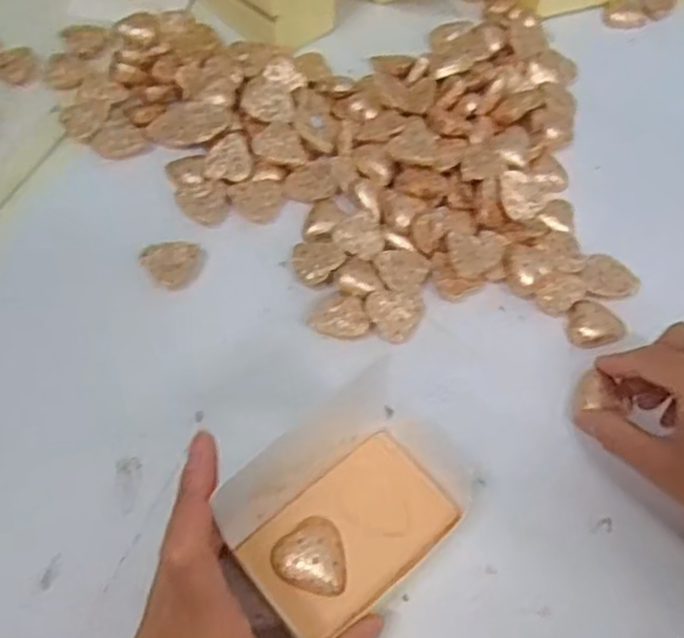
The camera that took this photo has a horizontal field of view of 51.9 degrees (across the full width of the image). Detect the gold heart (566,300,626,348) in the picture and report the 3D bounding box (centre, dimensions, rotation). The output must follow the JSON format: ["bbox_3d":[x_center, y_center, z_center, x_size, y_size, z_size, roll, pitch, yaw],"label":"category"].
[{"bbox_3d":[0.150,0.004,0.421,0.031,0.006,0.030,2,58,-3],"label":"gold heart"}]

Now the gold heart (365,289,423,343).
[{"bbox_3d":[0.032,-0.002,0.410,0.035,0.007,0.032,2,58,-3],"label":"gold heart"}]

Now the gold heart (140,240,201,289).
[{"bbox_3d":[-0.102,-0.033,0.430,0.034,0.017,0.029,-29,65,-19],"label":"gold heart"}]

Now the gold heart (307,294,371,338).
[{"bbox_3d":[-0.002,-0.001,0.409,0.034,0.008,0.026,-1,59,-4],"label":"gold heart"}]

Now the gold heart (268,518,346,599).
[{"bbox_3d":[-0.012,0.107,0.316,0.031,0.008,0.034,-33,66,-21],"label":"gold heart"}]

